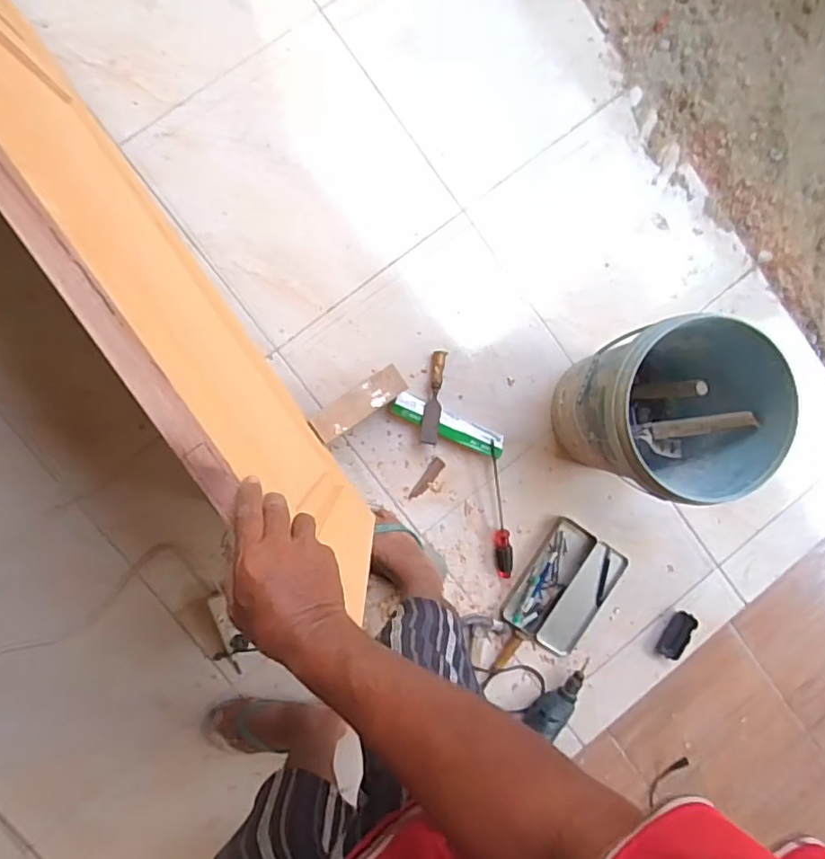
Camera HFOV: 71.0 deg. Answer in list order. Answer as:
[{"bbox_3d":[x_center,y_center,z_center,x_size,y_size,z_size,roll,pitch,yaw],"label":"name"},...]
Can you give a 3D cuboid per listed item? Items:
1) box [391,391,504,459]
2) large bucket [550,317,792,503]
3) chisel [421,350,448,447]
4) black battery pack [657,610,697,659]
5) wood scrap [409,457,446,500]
[{"bbox_3d":[0.076,-0.009,1.220,0.247,0.023,0.054,24,89,-8],"label":"box"},{"bbox_3d":[0.449,-0.034,1.099,0.293,0.345,0.296,0,92,-8],"label":"large bucket"},{"bbox_3d":[0.046,-0.070,1.214,0.037,0.037,0.201,8,91,-8],"label":"chisel"},{"bbox_3d":[0.601,0.467,1.314,0.058,0.025,0.108,28,88,-8],"label":"black battery pack"},{"bbox_3d":[0.033,0.108,1.239,0.031,0.008,0.105,34,87,-9],"label":"wood scrap"}]

